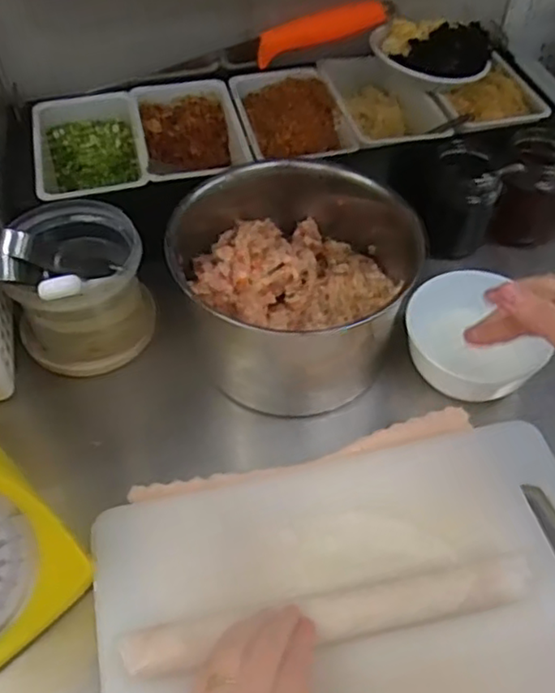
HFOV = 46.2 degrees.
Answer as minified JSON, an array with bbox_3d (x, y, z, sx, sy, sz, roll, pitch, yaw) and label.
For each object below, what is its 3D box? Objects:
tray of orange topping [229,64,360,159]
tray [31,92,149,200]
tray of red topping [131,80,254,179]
[{"bbox_3d":[0.011,-0.210,0.592,0.087,0.035,0.134,-12,53,-9],"label":"tray of orange topping"},{"bbox_3d":[-0.162,-0.163,0.578,0.094,0.049,0.143,-13,53,-10],"label":"tray"},{"bbox_3d":[-0.079,-0.190,0.595,0.091,0.040,0.126,-11,53,-8],"label":"tray of red topping"}]

